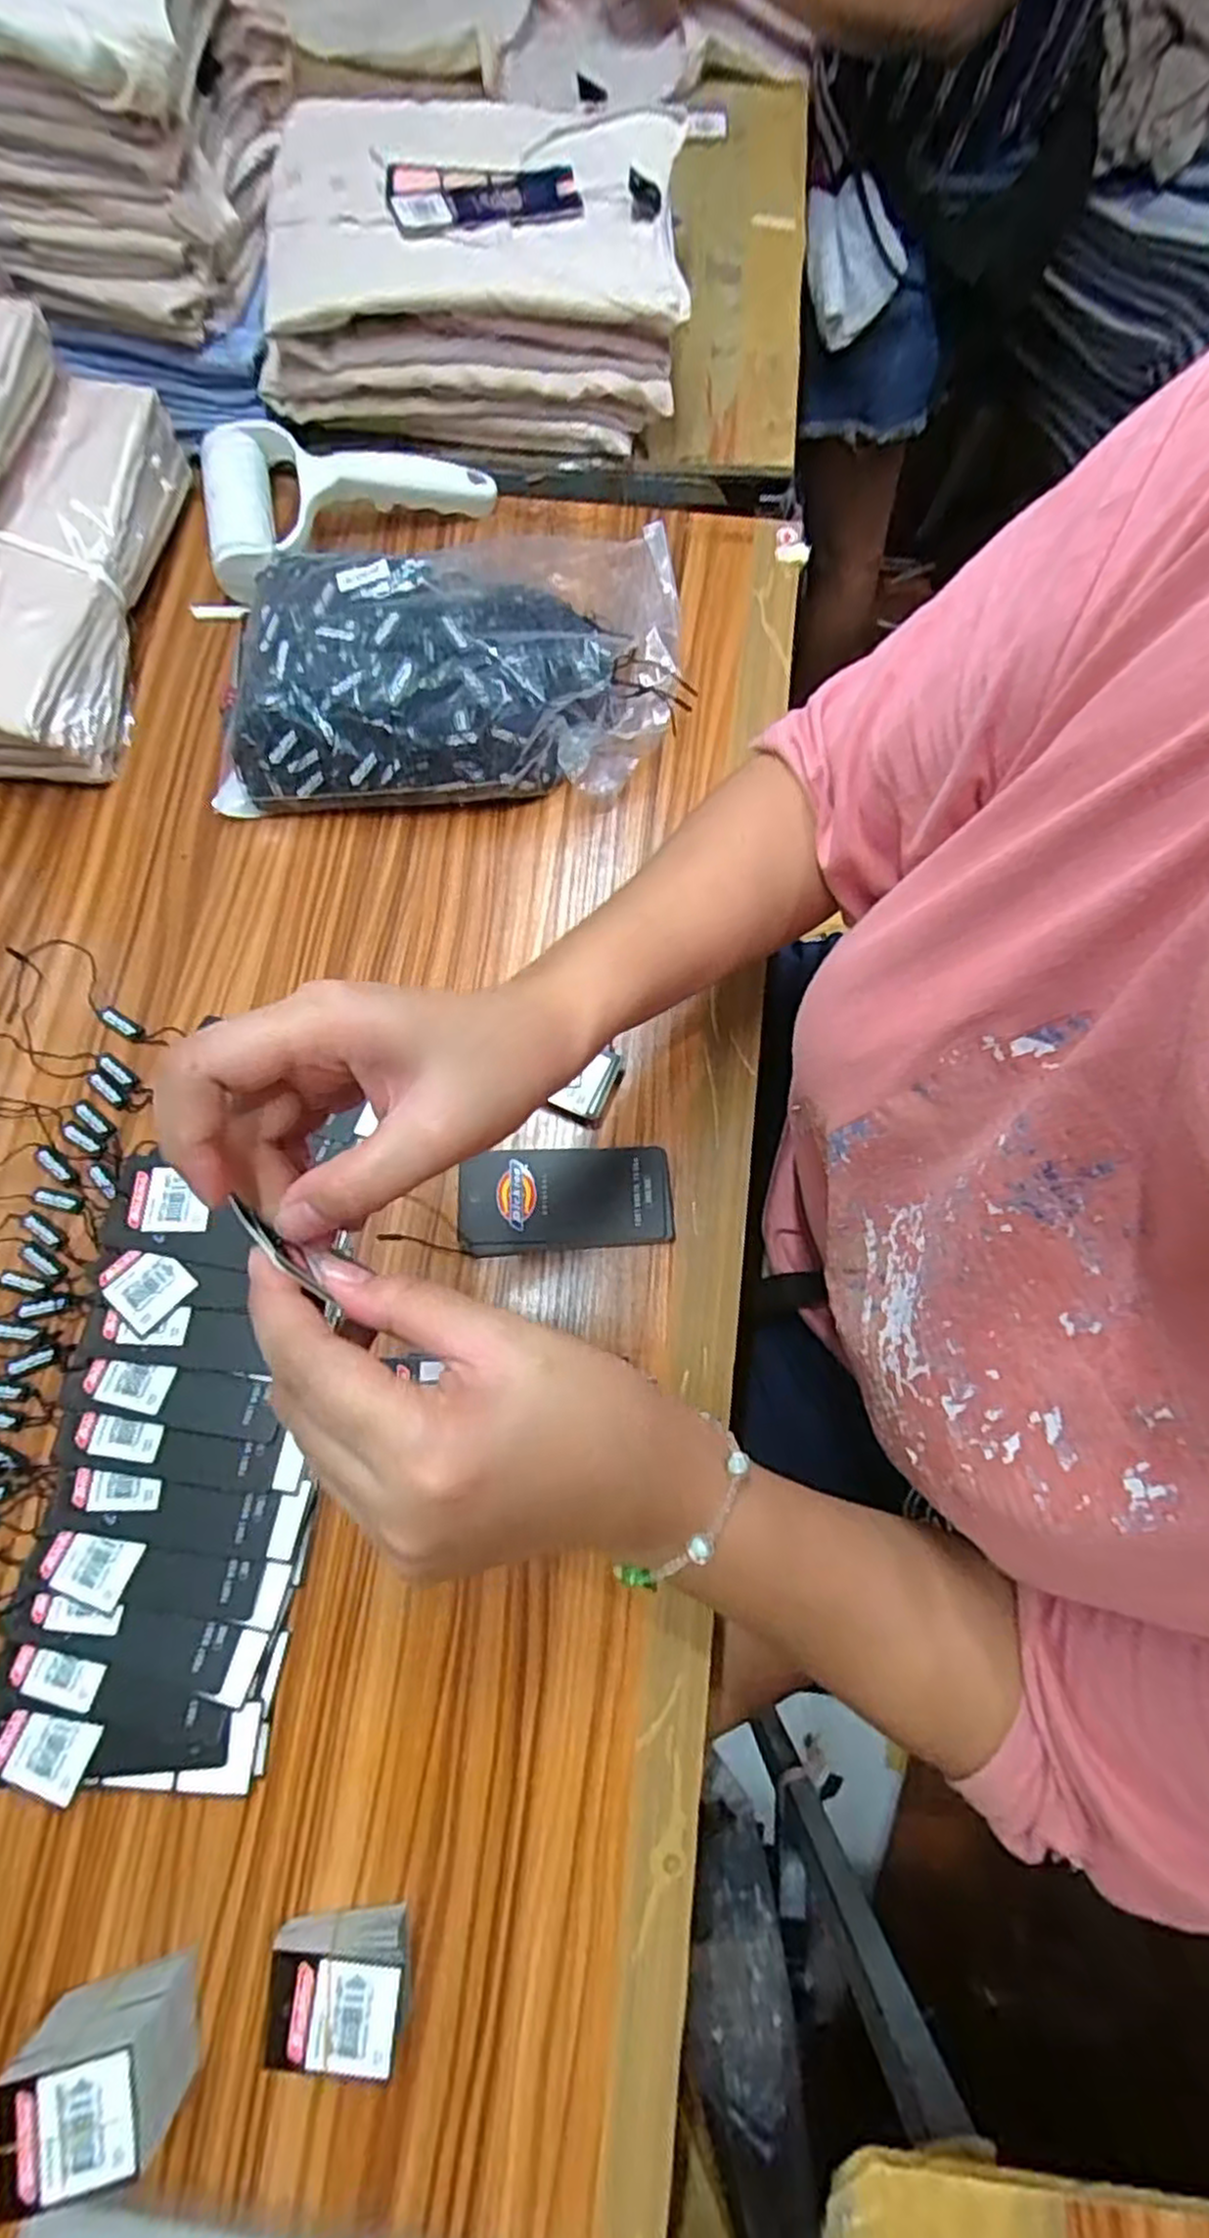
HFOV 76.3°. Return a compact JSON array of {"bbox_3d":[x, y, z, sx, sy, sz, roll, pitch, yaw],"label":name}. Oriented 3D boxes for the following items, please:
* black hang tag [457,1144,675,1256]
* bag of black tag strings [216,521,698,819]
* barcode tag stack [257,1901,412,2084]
[{"bbox_3d":[-0.021,0.042,0.407,0.109,0.010,0.053,-4,84,-3],"label":"black hang tag"},{"bbox_3d":[-0.094,-0.272,0.466,0.282,0.077,0.152,-5,74,0],"label":"bag of black tag strings"},{"bbox_3d":[-0.107,0.354,0.315,0.054,0.027,0.041,2,74,2],"label":"barcode tag stack"}]

